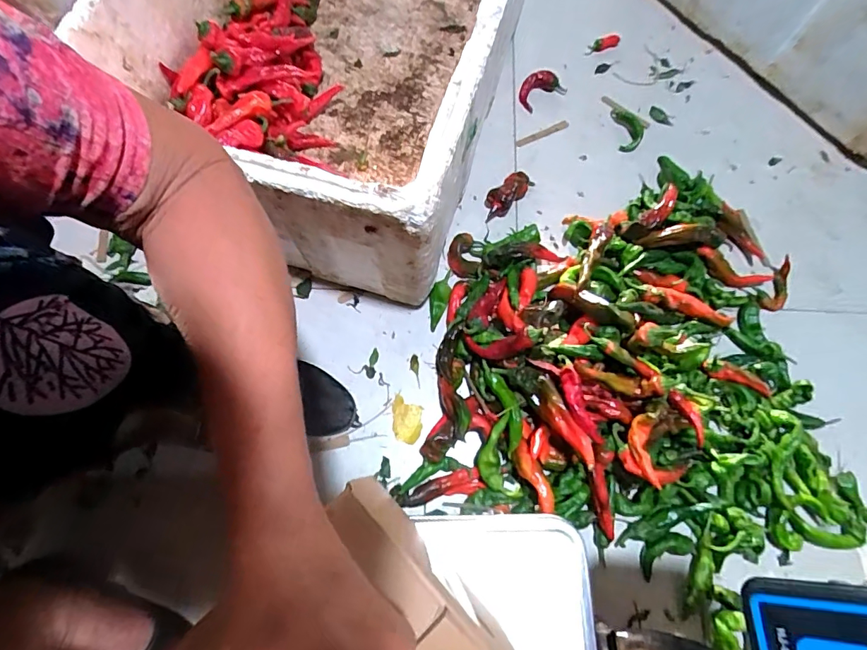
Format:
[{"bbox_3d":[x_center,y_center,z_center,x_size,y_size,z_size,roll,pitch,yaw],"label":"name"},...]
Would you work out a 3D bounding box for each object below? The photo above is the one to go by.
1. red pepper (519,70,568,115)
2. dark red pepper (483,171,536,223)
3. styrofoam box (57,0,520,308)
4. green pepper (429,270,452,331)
[{"bbox_3d":[0.178,-0.397,0.781,0.085,0.034,0.047,-32,76,-10],"label":"red pepper"},{"bbox_3d":[0.113,-0.199,0.706,0.039,0.042,0.101,42,77,11],"label":"dark red pepper"},{"bbox_3d":[-0.131,-0.386,0.635,0.435,0.240,0.625,15,74,4],"label":"styrofoam box"},{"bbox_3d":[0.008,-0.037,0.660,0.028,0.015,0.089,19,74,5],"label":"green pepper"}]

